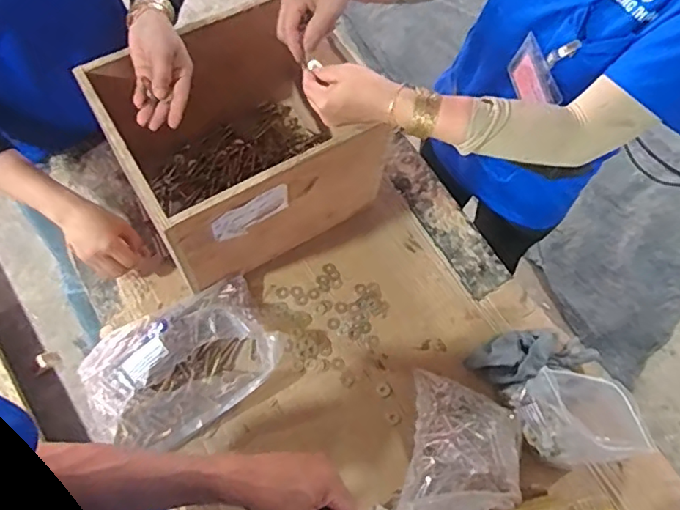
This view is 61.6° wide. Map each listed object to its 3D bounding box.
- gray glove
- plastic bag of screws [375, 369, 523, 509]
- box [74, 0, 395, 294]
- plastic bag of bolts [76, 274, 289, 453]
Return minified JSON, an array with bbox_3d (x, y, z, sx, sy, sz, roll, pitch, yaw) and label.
[{"bbox_3d":[0.278,0.143,0.825,0.185,0.037,0.075,-13,69,-9],"label":"gray glove"},{"bbox_3d":[0.147,0.255,0.696,0.150,0.149,0.202,22,68,5],"label":"plastic bag of screws"},{"bbox_3d":[-0.138,-0.164,0.825,0.326,0.231,0.288,-28,72,-15],"label":"box"},{"bbox_3d":[-0.212,0.145,0.782,0.255,0.074,0.177,-33,73,-16],"label":"plastic bag of bolts"}]

